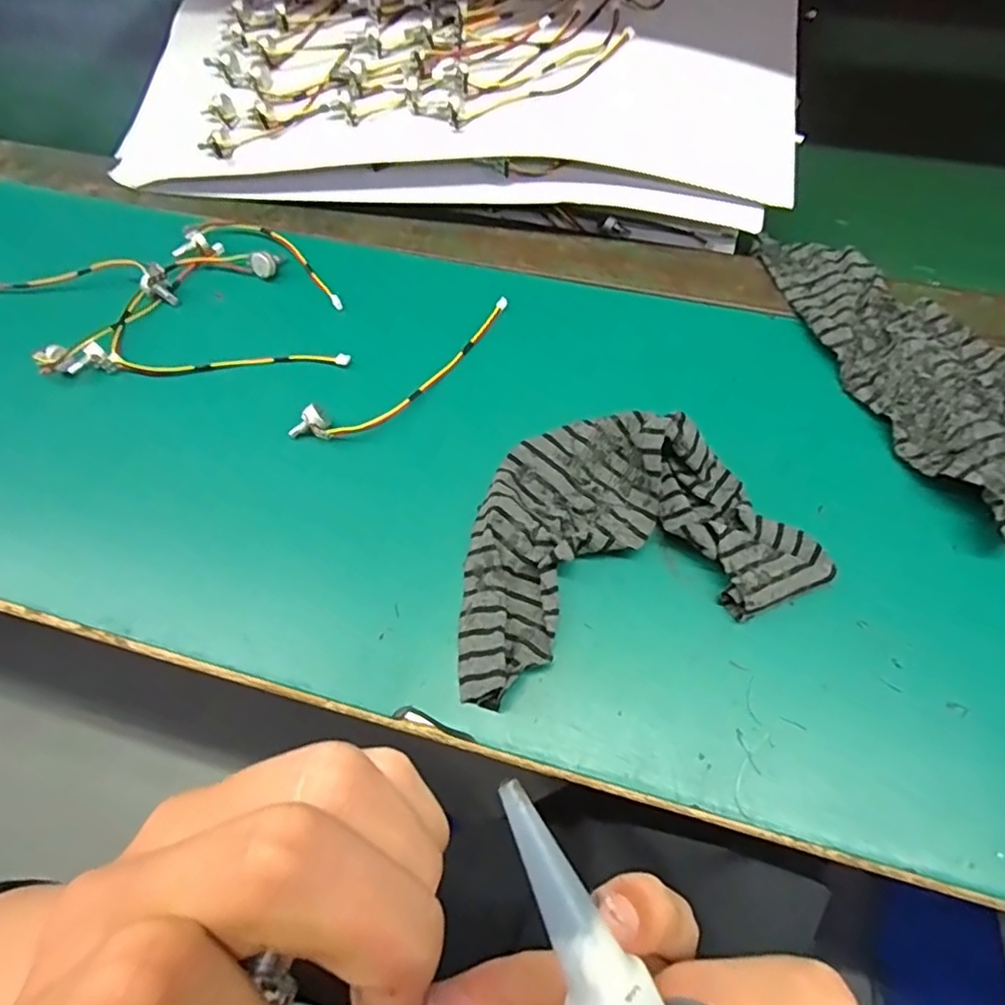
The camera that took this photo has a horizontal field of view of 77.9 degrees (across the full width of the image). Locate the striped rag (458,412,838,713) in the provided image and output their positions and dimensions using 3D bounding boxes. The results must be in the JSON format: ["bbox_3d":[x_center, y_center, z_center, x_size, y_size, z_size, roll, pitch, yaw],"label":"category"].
[{"bbox_3d":[0.056,0.010,0.325,0.193,0.029,0.132,-18,65,-6],"label":"striped rag"}]

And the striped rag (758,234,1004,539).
[{"bbox_3d":[0.267,-0.090,0.367,0.121,0.024,0.240,-18,65,-6],"label":"striped rag"}]

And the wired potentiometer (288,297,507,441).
[{"bbox_3d":[-0.053,-0.078,0.385,0.162,0.018,0.033,-36,68,-14],"label":"wired potentiometer"}]

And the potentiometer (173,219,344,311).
[{"bbox_3d":[-0.163,-0.177,0.440,0.129,0.017,0.053,18,67,11],"label":"potentiometer"}]

